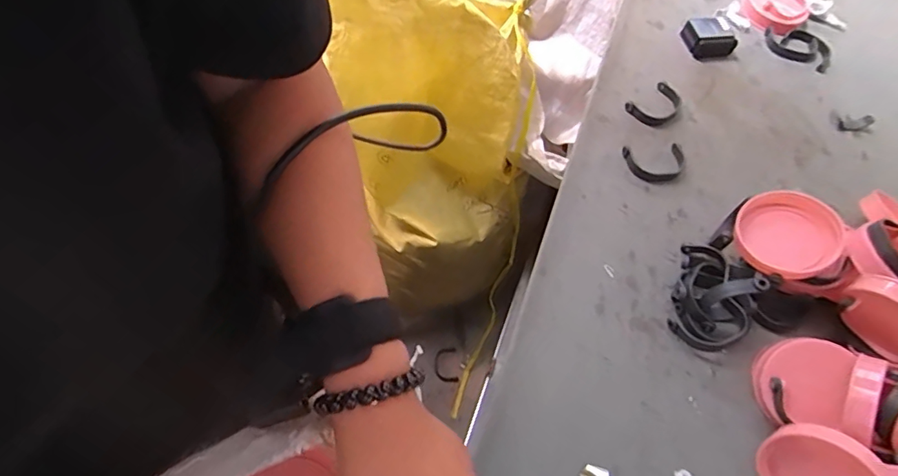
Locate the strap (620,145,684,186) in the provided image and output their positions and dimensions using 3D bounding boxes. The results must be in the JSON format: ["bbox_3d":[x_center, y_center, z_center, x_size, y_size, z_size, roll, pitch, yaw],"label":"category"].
[{"bbox_3d":[0.271,-0.097,0.666,0.083,0.011,0.059,-4,62,-8],"label":"strap"}]

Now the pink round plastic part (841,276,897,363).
[{"bbox_3d":[0.431,0.079,0.492,0.023,0.086,0.092,-40,72,-23],"label":"pink round plastic part"}]

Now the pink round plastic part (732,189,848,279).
[{"bbox_3d":[0.363,-0.001,0.556,0.103,0.024,0.103,-8,54,11],"label":"pink round plastic part"}]

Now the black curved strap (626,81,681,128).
[{"bbox_3d":[0.293,-0.185,0.722,0.084,0.014,0.056,-32,69,-21],"label":"black curved strap"}]

